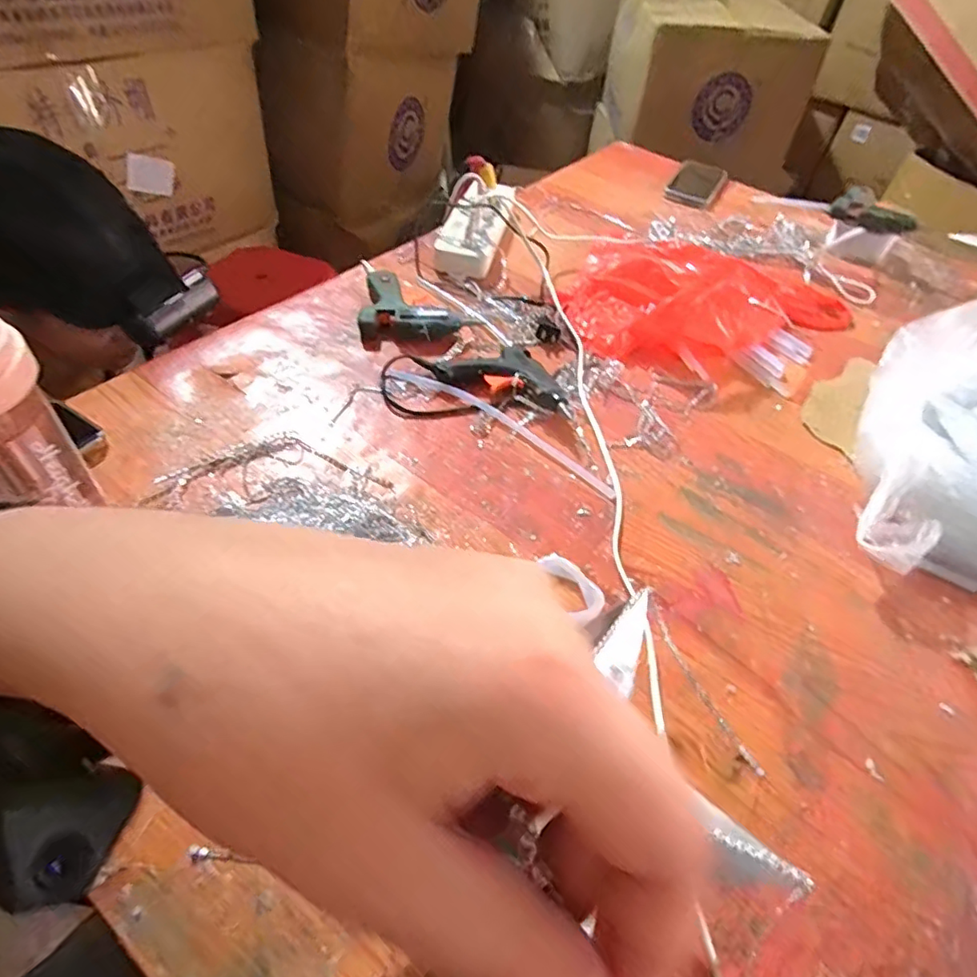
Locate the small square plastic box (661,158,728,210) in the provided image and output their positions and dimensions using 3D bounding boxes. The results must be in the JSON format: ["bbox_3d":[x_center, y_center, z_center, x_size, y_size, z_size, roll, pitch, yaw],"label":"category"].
[{"bbox_3d":[0.348,-0.512,0.965,0.082,0.012,0.151,25,52,15],"label":"small square plastic box"}]

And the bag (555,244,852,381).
[{"bbox_3d":[0.256,-0.262,0.706,0.360,0.073,0.241,-18,54,-20],"label":"bag"}]

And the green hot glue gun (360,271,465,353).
[{"bbox_3d":[-0.101,-0.214,0.658,0.105,0.025,0.126,-12,52,-15],"label":"green hot glue gun"}]

